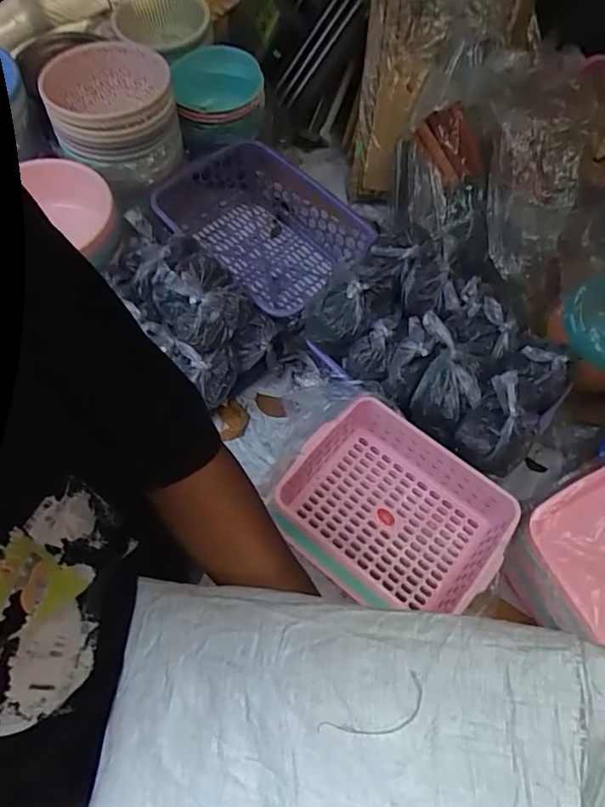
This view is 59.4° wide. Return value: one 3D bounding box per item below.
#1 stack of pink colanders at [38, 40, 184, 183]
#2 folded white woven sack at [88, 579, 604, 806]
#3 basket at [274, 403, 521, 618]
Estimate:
[{"bbox_3d":[-0.367,-0.576,1.051,0.227,0.136,0.248,-15,64,-9],"label":"stack of pink colanders"},{"bbox_3d":[0.015,0.251,0.346,0.340,0.027,0.224,1,76,18],"label":"folded white woven sack"},{"bbox_3d":[0.141,0.158,0.797,0.310,0.109,0.224,35,68,16],"label":"basket"}]

